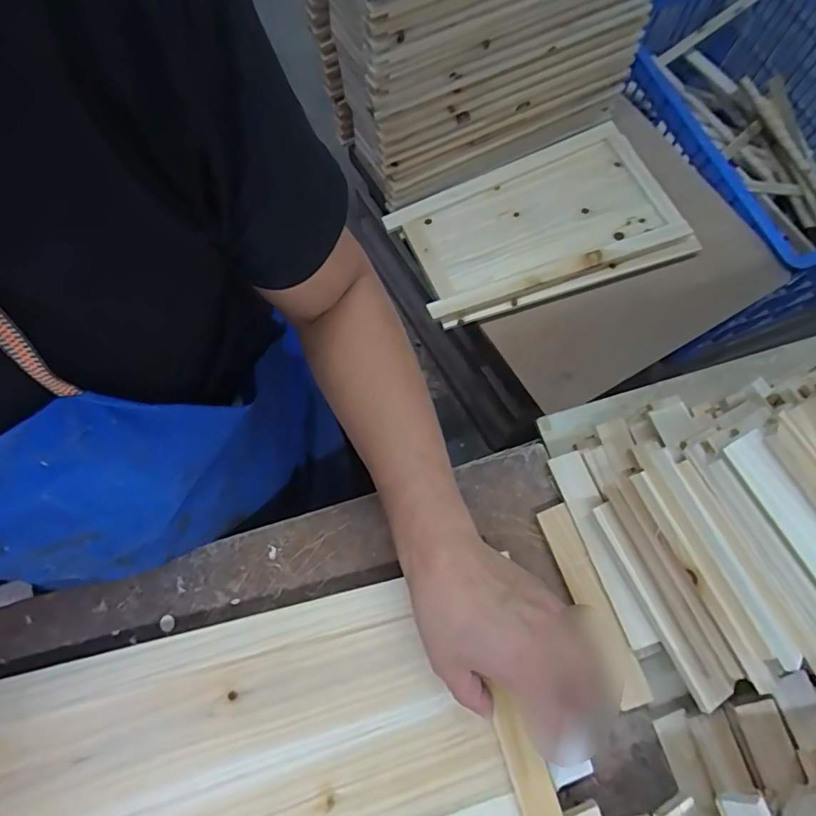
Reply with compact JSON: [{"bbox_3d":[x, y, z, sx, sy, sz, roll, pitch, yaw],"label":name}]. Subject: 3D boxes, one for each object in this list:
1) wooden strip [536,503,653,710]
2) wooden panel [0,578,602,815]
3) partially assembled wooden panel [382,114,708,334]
[{"bbox_3d":[0.147,0.156,0.392,0.025,0.011,0.155,-20,72,-7],"label":"wooden strip"},{"bbox_3d":[-0.112,0.284,0.351,0.432,0.021,0.243,-14,72,-4],"label":"wooden panel"},{"bbox_3d":[0.219,-0.311,0.833,0.452,0.041,0.276,-22,73,-7],"label":"partially assembled wooden panel"}]

